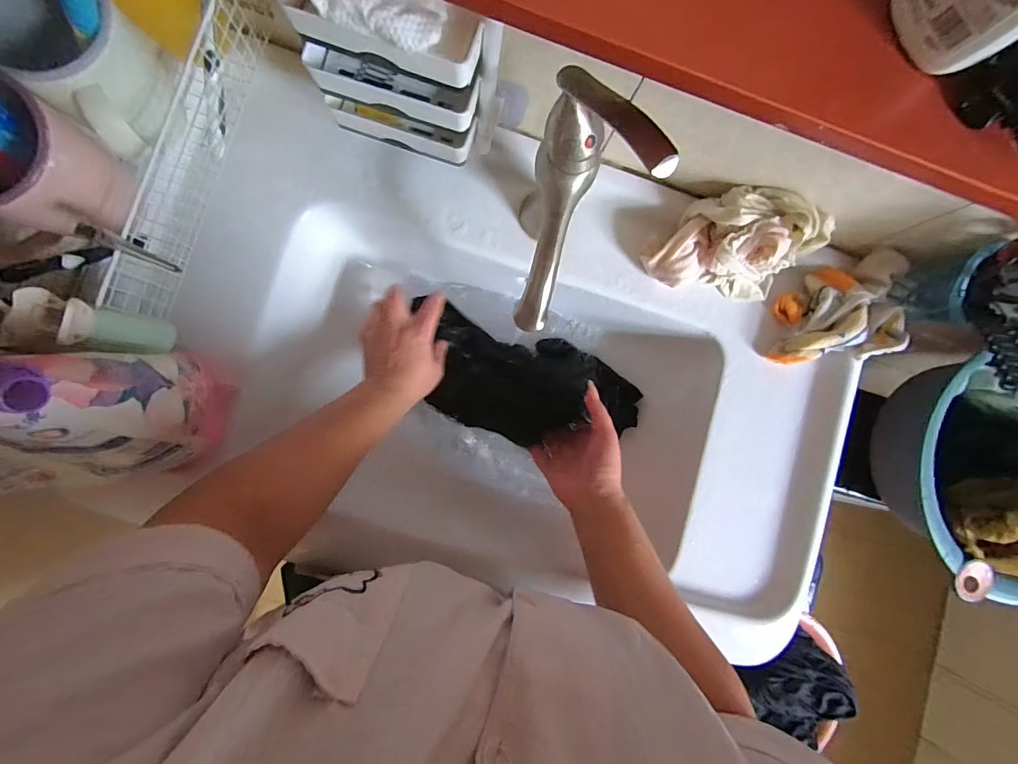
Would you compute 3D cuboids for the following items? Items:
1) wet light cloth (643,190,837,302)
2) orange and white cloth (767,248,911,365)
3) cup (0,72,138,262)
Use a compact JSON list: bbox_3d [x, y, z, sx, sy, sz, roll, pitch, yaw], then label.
[{"bbox_3d":[0.232,-0.142,0.442,0.161,0.075,0.088,6,87,-6],"label":"wet light cloth"},{"bbox_3d":[0.353,-0.079,0.469,0.120,0.047,0.107,-3,88,-7],"label":"orange and white cloth"},{"bbox_3d":[-0.315,-0.132,0.283,0.106,0.082,0.079,-40,92,-7],"label":"cup"}]

